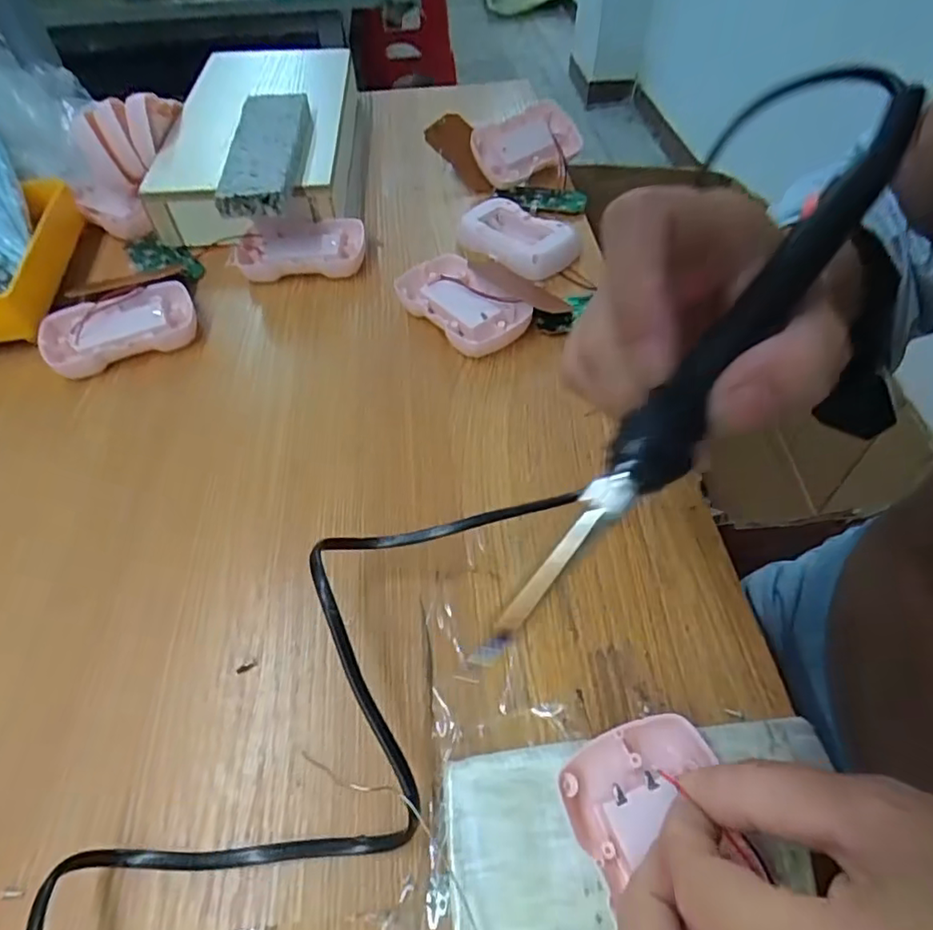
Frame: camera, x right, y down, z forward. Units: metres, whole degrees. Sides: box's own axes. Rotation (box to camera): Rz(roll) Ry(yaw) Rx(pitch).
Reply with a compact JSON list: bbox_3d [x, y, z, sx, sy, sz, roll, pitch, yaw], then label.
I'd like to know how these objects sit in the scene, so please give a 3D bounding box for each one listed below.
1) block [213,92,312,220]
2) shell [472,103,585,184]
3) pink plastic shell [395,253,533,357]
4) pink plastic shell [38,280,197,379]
[{"bbox_3d":[-0.143,-0.228,0.418,0.049,0.023,0.153,-5,51,-3],"label":"block"},{"bbox_3d":[0.052,-0.266,0.476,0.094,0.046,0.018,-27,17,-14],"label":"shell"},{"bbox_3d":[-0.004,-0.102,0.374,0.050,0.022,0.086,-36,59,-24],"label":"pink plastic shell"},{"bbox_3d":[-0.218,-0.086,0.367,0.088,0.021,0.052,-19,53,-13],"label":"pink plastic shell"}]

